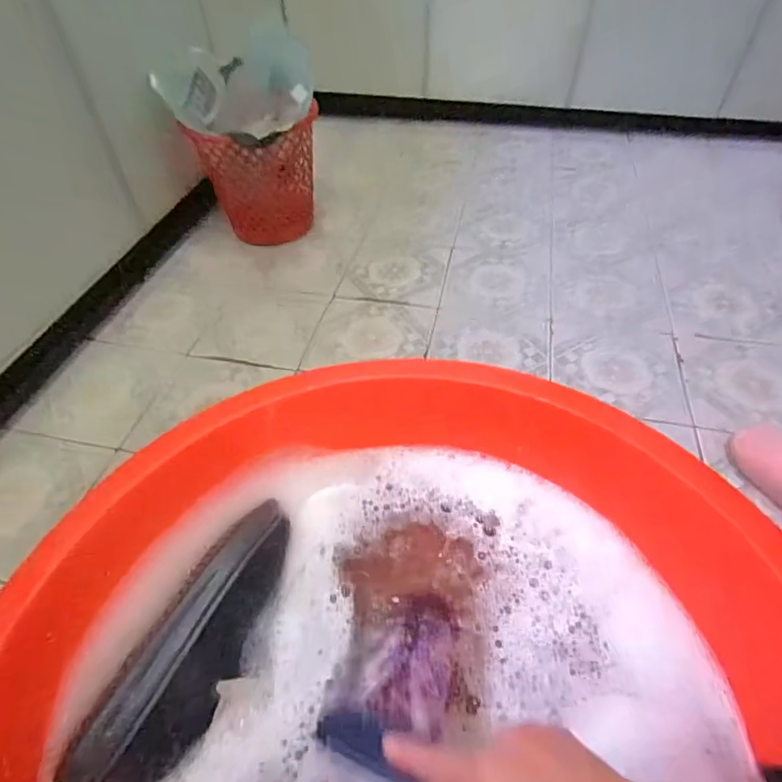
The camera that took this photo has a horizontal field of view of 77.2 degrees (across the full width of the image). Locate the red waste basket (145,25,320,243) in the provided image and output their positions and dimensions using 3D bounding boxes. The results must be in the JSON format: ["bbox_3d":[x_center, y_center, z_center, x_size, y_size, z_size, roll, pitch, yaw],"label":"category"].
[{"bbox_3d":[-0.288,-0.472,0.990,0.238,0.324,0.219,-17,51,-13],"label":"red waste basket"}]

